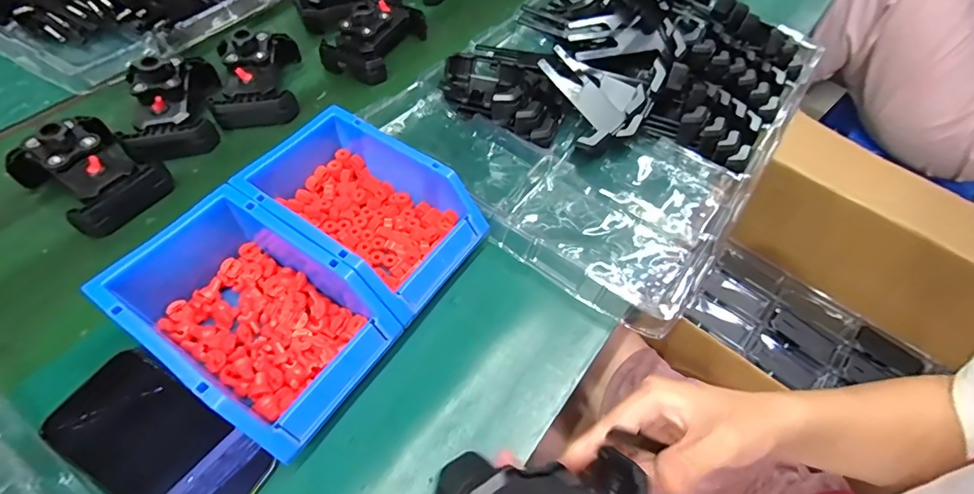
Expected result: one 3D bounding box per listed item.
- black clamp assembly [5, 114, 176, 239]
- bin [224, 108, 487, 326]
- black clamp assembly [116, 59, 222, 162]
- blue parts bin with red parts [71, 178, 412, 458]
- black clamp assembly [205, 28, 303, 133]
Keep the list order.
[{"bbox_3d":[-0.389,-0.077,0.462,0.119,0.057,0.093,29,59,17],"label":"black clamp assembly"},{"bbox_3d":[-0.105,-0.027,0.419,0.179,0.084,0.117,30,59,17],"label":"bin"},{"bbox_3d":[-0.346,-0.159,0.517,0.080,0.058,0.143,-13,57,-12],"label":"black clamp assembly"},{"bbox_3d":[-0.172,0.054,0.361,0.176,0.085,0.119,31,59,18],"label":"blue parts bin with red parts"},{"bbox_3d":[-0.275,-0.206,0.553,0.096,0.056,0.136,-9,56,-9],"label":"black clamp assembly"}]

